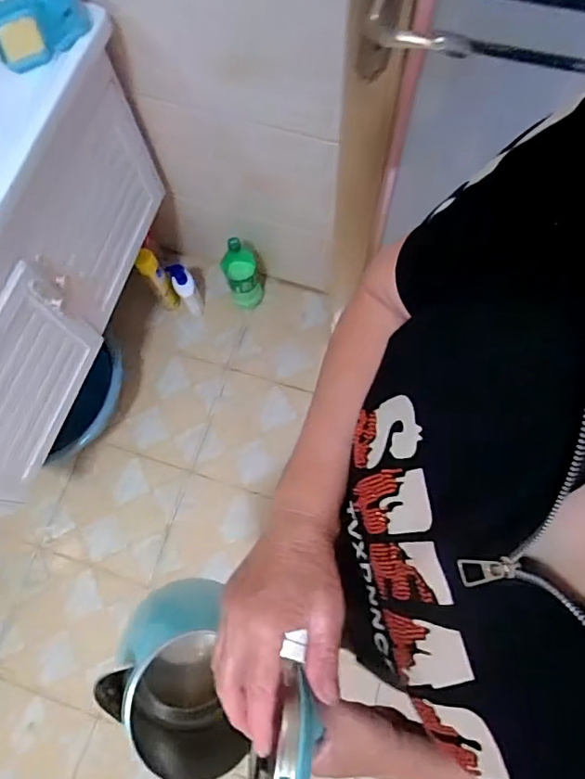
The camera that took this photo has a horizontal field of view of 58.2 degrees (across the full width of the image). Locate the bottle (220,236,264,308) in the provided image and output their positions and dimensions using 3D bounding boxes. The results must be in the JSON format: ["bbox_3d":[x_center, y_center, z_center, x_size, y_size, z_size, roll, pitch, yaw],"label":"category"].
[{"bbox_3d":[-0.134,-0.305,1.393,0.088,0.314,0.094,-1,73,2],"label":"bottle"}]

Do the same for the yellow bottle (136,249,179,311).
[{"bbox_3d":[-0.354,-0.285,1.399,0.062,0.203,0.074,-31,74,-7],"label":"yellow bottle"}]

